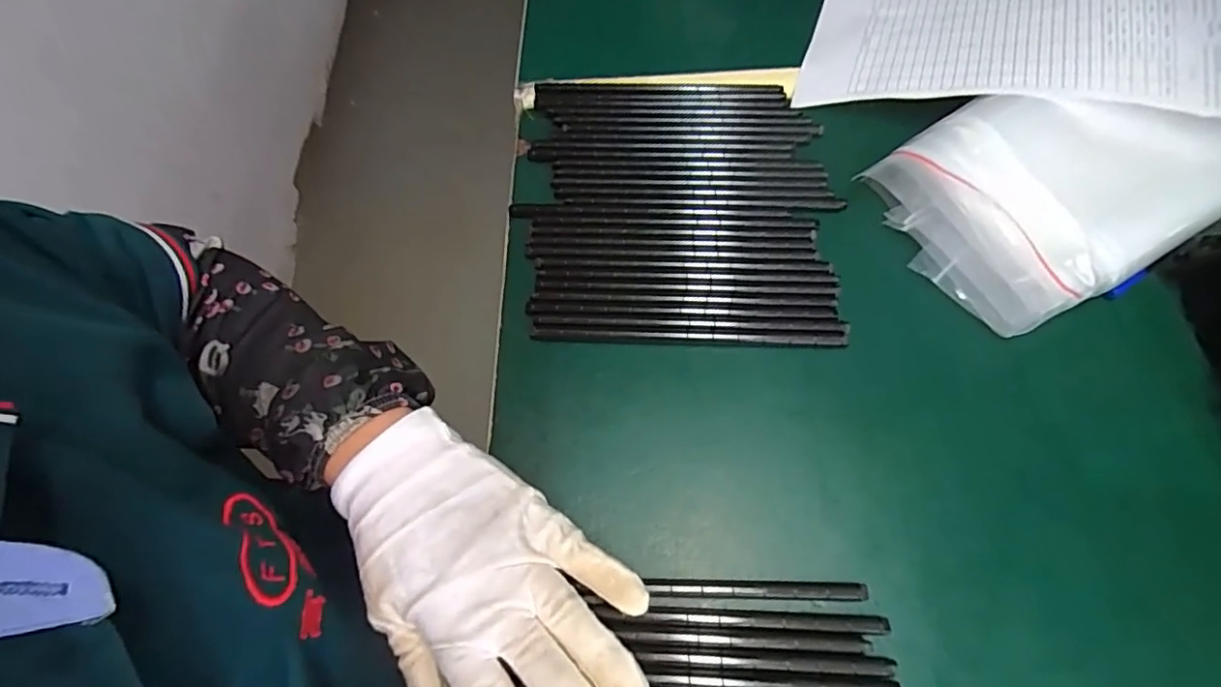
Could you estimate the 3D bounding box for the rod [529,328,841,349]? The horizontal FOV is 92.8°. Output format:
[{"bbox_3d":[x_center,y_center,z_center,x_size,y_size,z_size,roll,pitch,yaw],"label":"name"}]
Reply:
[{"bbox_3d":[0.042,-0.005,0.324,0.173,0.004,0.008,2,63,3],"label":"rod"}]

